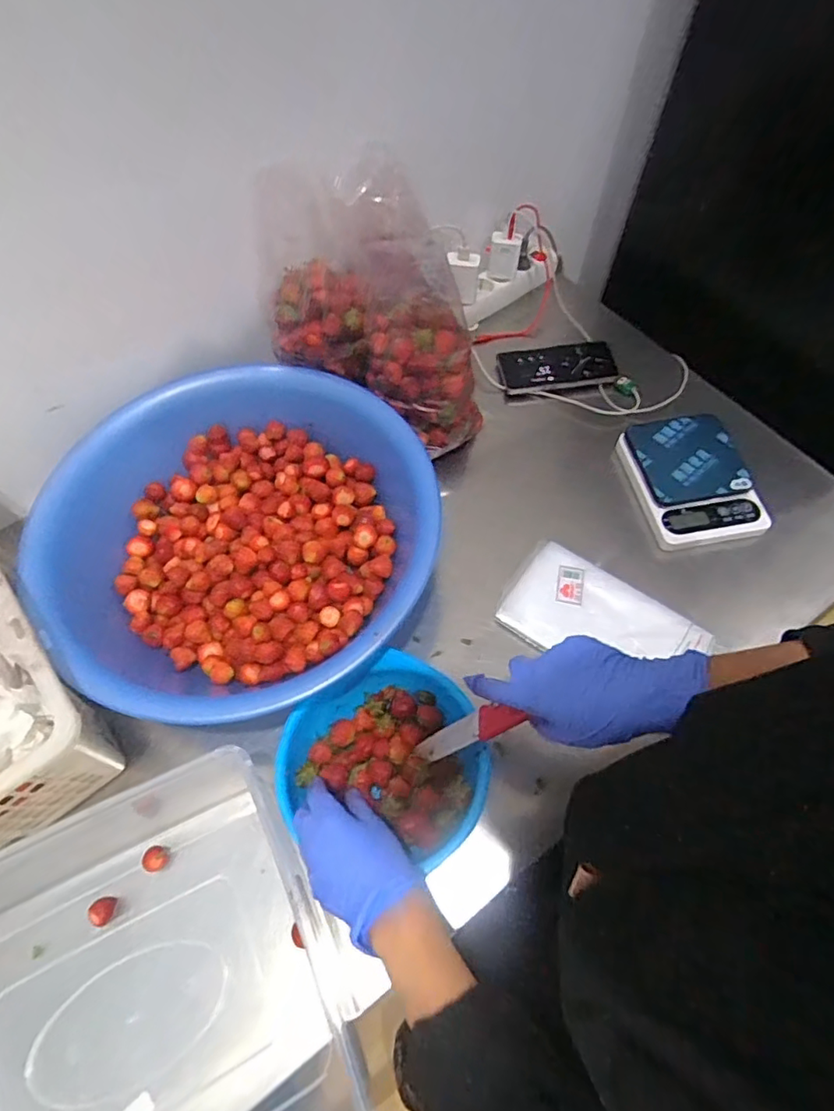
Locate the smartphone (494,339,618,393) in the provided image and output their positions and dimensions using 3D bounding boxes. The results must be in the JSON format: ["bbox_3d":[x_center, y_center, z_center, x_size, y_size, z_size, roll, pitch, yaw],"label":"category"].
[{"bbox_3d":[0.198,-0.268,0.790,0.159,0.017,0.075,-5,61,-1],"label":"smartphone"}]

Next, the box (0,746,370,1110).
[{"bbox_3d":[-0.280,0.381,0.423,0.413,0.141,0.336,-23,63,-11],"label":"box"}]

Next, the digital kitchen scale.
[{"bbox_3d":[0.339,-0.097,0.697,0.139,0.029,0.175,-11,61,-4],"label":"digital kitchen scale"}]

